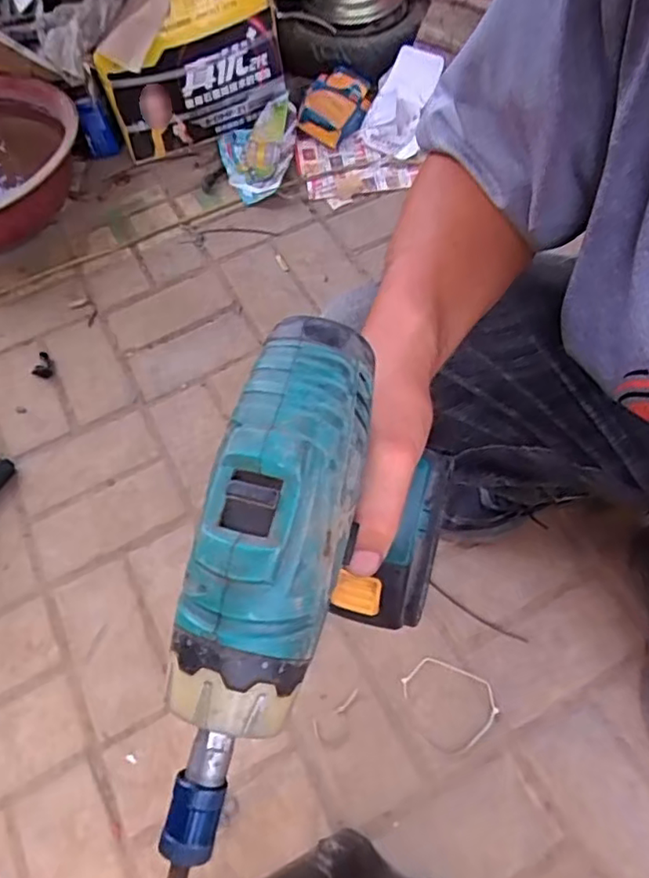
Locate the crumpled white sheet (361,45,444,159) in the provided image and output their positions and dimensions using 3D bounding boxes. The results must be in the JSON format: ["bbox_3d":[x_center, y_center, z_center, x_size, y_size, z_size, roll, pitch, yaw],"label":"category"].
[{"bbox_3d":[0.146,-0.620,1.108,0.106,0.047,0.205,21,85,12],"label":"crumpled white sheet"}]

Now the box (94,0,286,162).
[{"bbox_3d":[-0.224,-0.665,1.047,0.317,0.256,0.074,-33,65,-14],"label":"box"}]

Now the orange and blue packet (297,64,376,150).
[{"bbox_3d":[0.027,-0.630,1.137,0.106,0.057,0.185,20,66,11],"label":"orange and blue packet"}]

